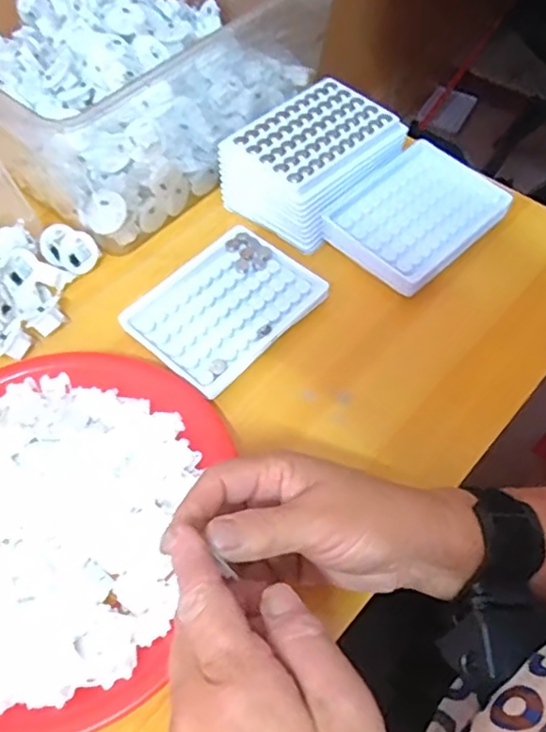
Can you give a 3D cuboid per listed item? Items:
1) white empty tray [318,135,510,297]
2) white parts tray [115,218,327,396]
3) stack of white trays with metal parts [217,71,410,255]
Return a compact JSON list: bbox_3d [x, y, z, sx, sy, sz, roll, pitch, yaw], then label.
[{"bbox_3d":[0.116,-0.123,0.491,0.125,0.027,0.096,-40,69,-23],"label":"white empty tray"},{"bbox_3d":[-0.036,-0.047,0.453,0.099,0.010,0.129,40,66,18],"label":"white parts tray"},{"bbox_3d":[0.032,-0.173,0.507,0.099,0.058,0.125,37,64,17],"label":"stack of white trays with metal parts"}]

